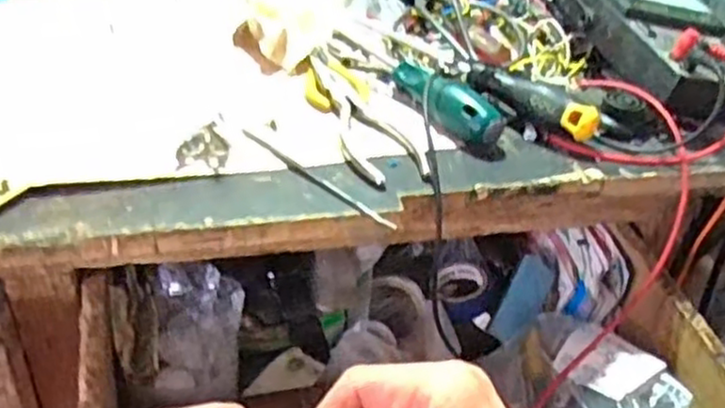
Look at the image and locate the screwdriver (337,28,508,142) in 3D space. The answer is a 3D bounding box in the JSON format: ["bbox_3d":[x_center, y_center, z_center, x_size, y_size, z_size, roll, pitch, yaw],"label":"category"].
[{"bbox_3d":[0.033,-0.091,0.515,0.024,0.026,0.166,-19,43,-32],"label":"screwdriver"}]

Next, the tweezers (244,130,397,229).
[{"bbox_3d":[-0.029,-0.016,0.432,0.123,0.004,0.008,32,42,30],"label":"tweezers"}]

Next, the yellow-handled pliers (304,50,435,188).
[{"bbox_3d":[-0.005,-0.062,0.488,0.046,0.012,0.151,-7,38,-20],"label":"yellow-handled pliers"}]

